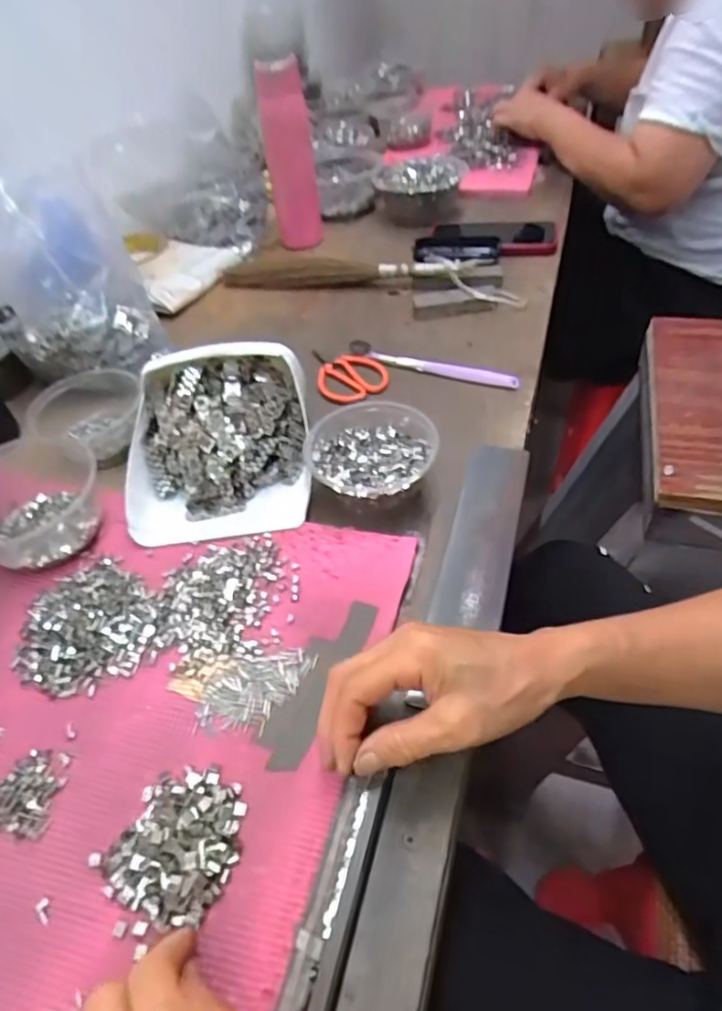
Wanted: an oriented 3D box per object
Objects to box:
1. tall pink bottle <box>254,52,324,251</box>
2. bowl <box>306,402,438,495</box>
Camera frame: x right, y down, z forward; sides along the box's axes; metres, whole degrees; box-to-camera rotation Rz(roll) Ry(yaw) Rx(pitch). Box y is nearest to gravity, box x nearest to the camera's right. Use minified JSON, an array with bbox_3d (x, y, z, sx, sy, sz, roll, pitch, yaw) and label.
[{"bbox_3d":[-0.093,-0.464,0.796,0.062,0.206,0.060,-26,49,-16],"label":"tall pink bottle"},{"bbox_3d":[0.008,-0.038,0.486,0.101,0.046,0.092,-4,47,4],"label":"bowl"}]

